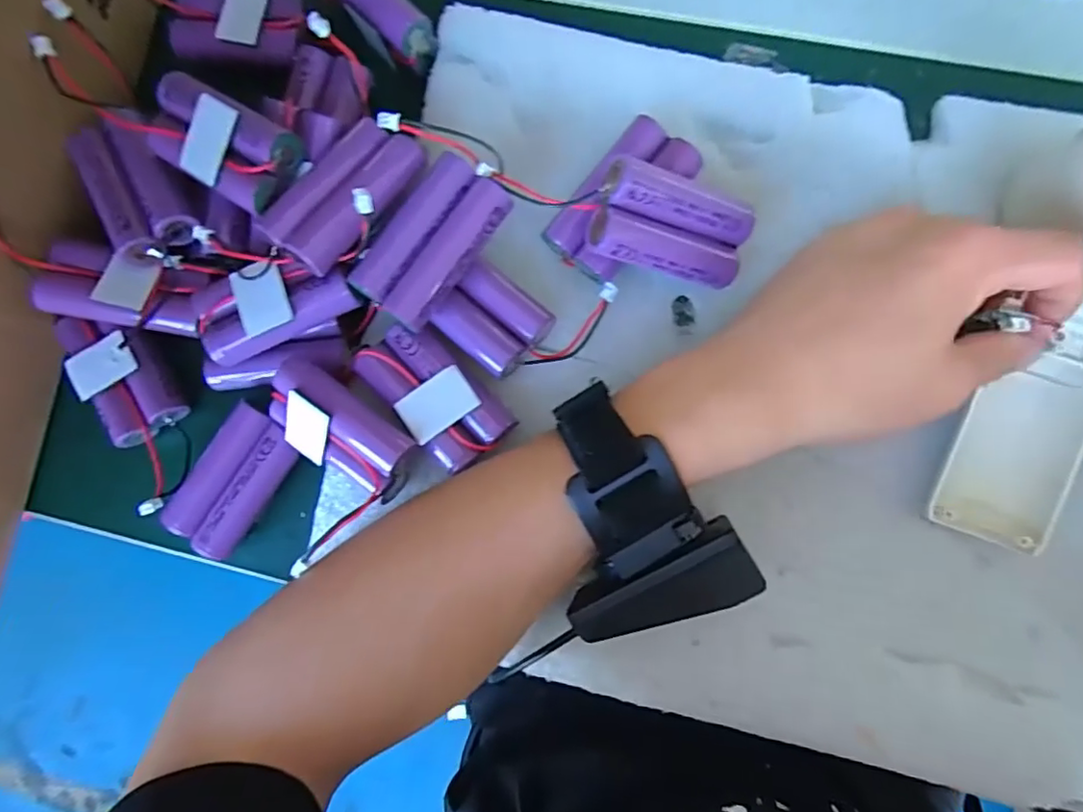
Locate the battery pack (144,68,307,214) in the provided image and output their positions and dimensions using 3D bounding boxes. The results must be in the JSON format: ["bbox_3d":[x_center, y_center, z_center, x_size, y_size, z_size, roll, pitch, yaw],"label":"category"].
[{"bbox_3d":[-0.132,-0.107,0.238,0.066,0.018,0.034,31,88,7],"label":"battery pack"}]

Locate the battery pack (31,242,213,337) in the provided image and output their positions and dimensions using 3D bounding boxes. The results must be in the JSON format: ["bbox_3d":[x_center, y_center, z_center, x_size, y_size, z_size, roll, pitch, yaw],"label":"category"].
[{"bbox_3d":[-0.185,-0.051,0.259,0.067,0.023,0.033,15,86,6],"label":"battery pack"}]

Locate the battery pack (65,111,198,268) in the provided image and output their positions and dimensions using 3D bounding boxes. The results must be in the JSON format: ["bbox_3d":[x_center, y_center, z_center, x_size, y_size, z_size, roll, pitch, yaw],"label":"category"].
[{"bbox_3d":[-0.176,-0.096,0.255,0.035,0.016,0.066,-32,83,1],"label":"battery pack"}]

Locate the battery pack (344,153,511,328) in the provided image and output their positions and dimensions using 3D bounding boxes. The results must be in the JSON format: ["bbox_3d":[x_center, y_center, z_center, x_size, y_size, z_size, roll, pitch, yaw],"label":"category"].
[{"bbox_3d":[-0.043,-0.066,0.239,0.038,0.021,0.066,36,89,7],"label":"battery pack"}]

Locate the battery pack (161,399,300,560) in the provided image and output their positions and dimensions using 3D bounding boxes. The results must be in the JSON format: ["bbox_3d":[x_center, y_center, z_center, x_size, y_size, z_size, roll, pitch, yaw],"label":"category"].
[{"bbox_3d":[-0.137,0.033,0.262,0.033,0.014,0.064,35,89,7],"label":"battery pack"}]

